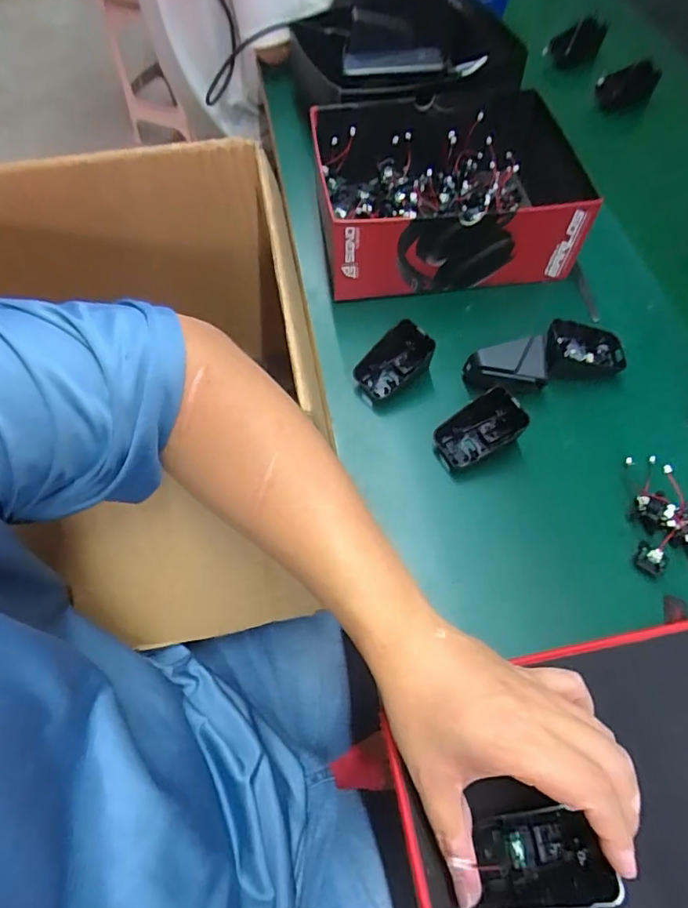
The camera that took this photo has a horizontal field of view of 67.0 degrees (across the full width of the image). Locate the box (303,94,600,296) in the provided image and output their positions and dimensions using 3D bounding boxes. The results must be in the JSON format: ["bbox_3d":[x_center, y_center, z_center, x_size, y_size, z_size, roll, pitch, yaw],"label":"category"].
[{"bbox_3d":[0.106,-0.261,0.523,0.258,0.086,0.188,-8,62,-2],"label":"box"}]

